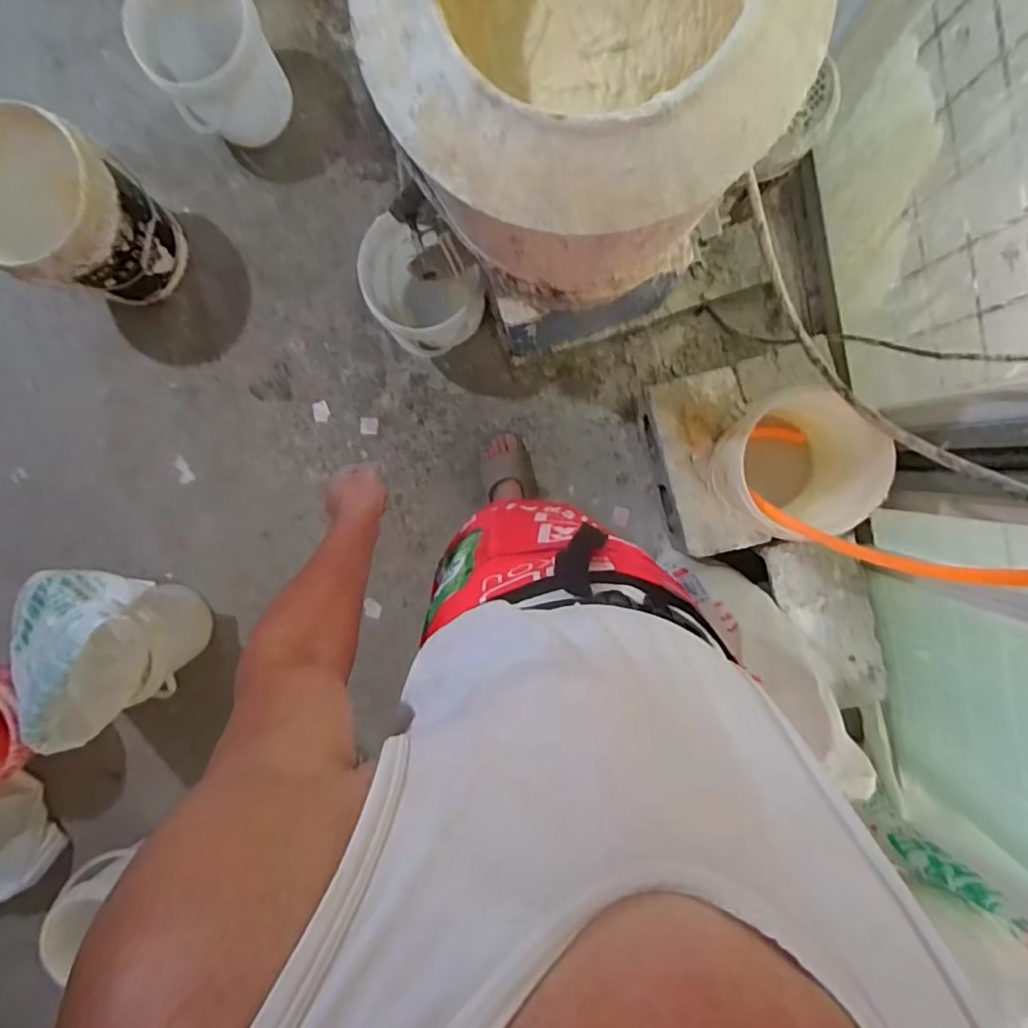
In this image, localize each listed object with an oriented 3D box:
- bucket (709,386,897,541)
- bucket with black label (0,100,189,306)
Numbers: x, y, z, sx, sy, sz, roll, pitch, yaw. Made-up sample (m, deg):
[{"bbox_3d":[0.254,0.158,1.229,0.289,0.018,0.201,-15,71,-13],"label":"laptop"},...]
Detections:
[{"bbox_3d":[0.512,-0.096,1.100,0.255,0.280,0.235,0,95,3],"label":"bucket"},{"bbox_3d":[-0.931,-0.628,1.246,0.256,0.352,0.292,24,96,0],"label":"bucket with black label"}]

